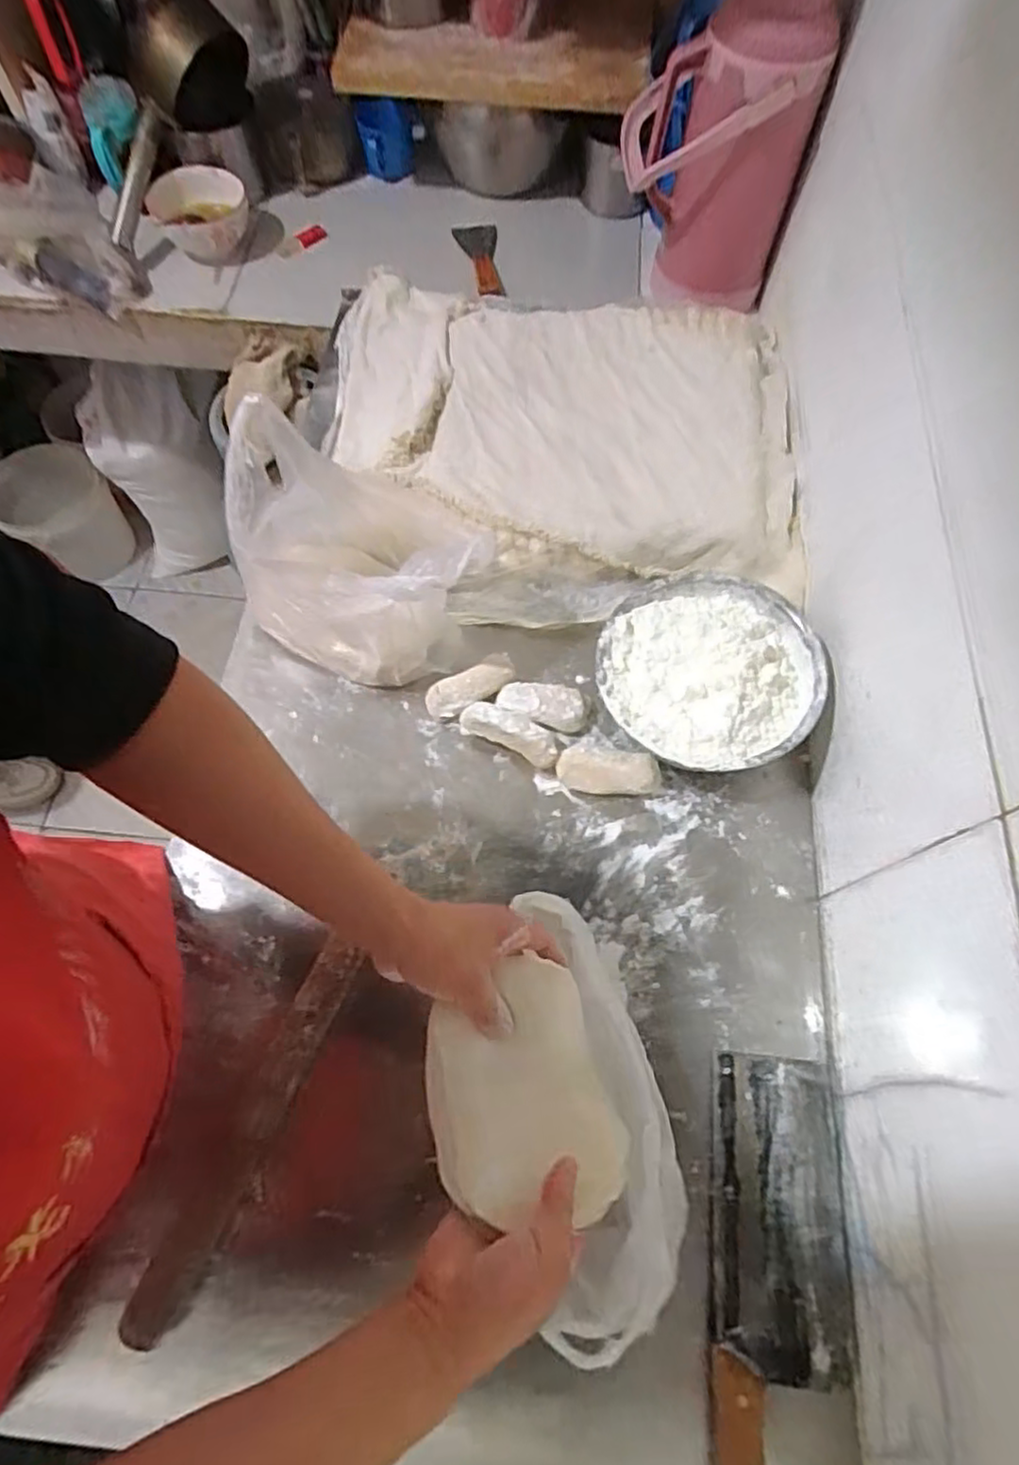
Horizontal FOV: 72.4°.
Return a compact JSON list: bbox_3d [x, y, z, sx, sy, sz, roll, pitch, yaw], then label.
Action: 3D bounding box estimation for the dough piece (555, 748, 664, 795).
[{"bbox_3d":[0.095,0.037,0.662,0.097,0.033,0.040,6,66,1],"label":"dough piece"}]

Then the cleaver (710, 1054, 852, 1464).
[{"bbox_3d":[0.195,0.398,0.494,0.095,0.030,0.304,8,66,3],"label":"cleaver"}]

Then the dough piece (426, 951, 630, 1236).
[{"bbox_3d":[0.006,0.250,0.478,0.120,0.031,0.155,-18,67,-8],"label":"dough piece"}]

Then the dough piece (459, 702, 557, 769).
[{"bbox_3d":[-0.001,0.001,0.678,0.101,0.046,0.034,25,68,10],"label":"dough piece"}]

